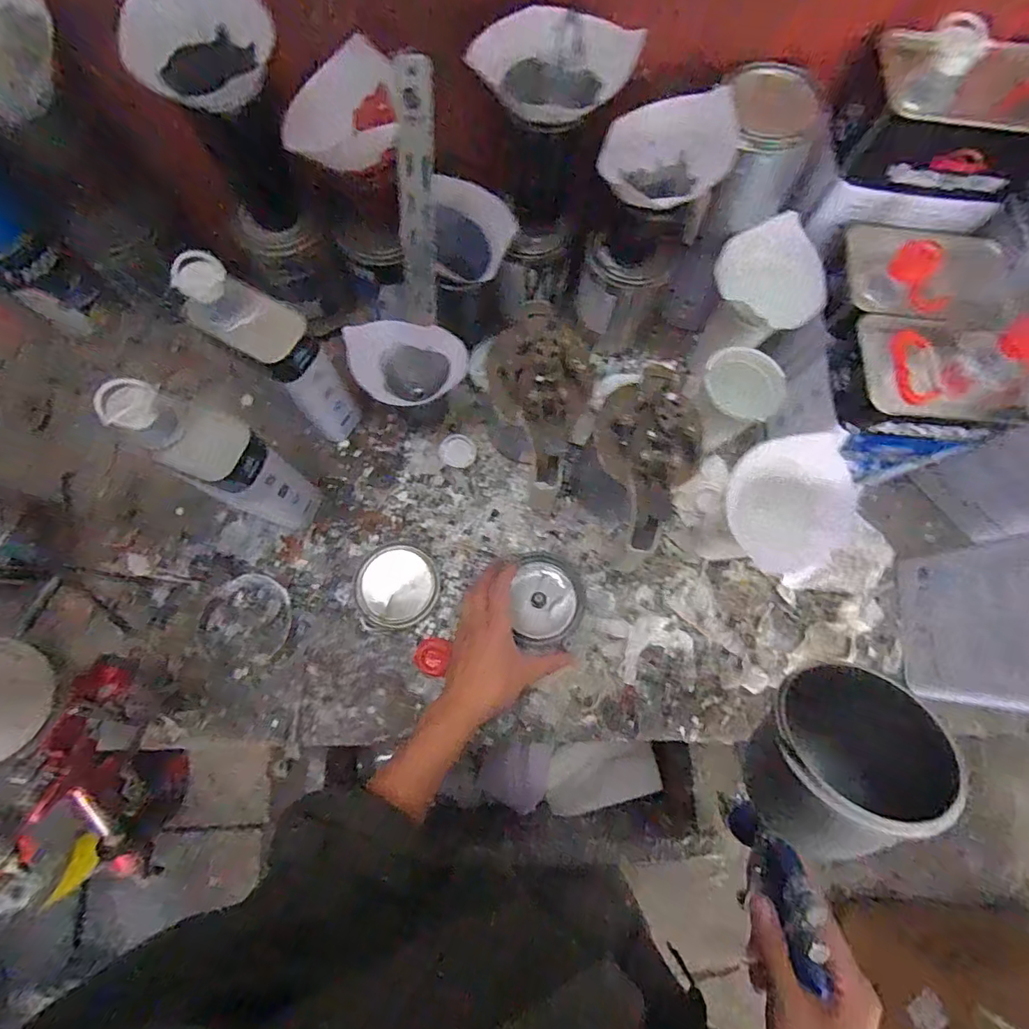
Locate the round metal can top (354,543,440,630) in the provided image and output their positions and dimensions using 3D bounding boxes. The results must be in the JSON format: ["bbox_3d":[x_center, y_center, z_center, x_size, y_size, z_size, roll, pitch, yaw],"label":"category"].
[{"bbox_3d":[-0.137,0.083,0.577,0.093,0.009,0.096,0,75,-1],"label":"round metal can top"}]

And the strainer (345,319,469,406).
[{"bbox_3d":[-0.117,-0.173,0.560,0.121,0.074,0.069,-9,76,-6],"label":"strainer"}]

